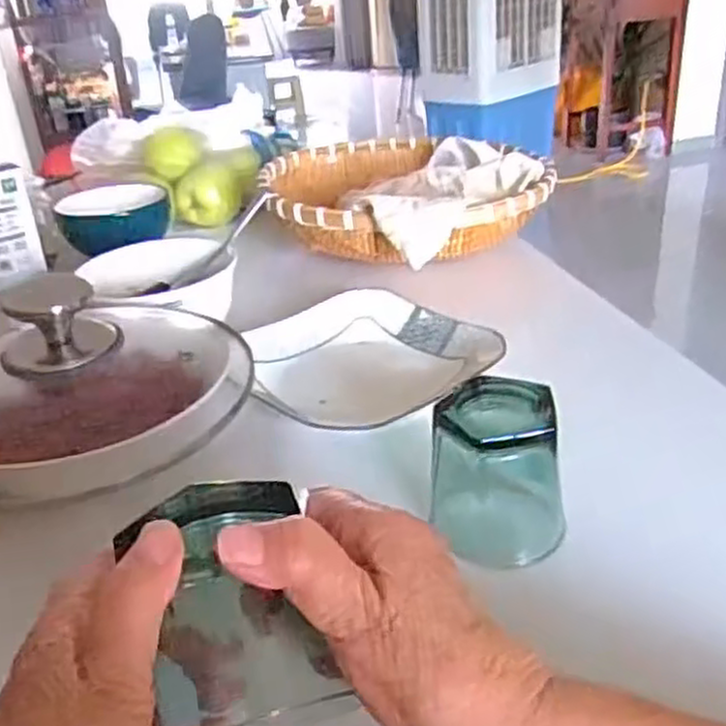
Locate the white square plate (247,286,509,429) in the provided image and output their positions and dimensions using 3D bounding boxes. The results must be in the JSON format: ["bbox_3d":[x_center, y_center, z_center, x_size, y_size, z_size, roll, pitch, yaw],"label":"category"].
[{"bbox_3d":[0.001,-0.003,0.602,0.161,0.033,0.157,-20,33,-27],"label":"white square plate"}]

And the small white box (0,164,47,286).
[{"bbox_3d":[-0.354,-0.138,0.763,0.056,0.107,0.018,-19,32,-25],"label":"small white box"}]

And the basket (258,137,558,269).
[{"bbox_3d":[0.024,-0.184,0.840,0.254,0.064,0.332,-19,32,-25],"label":"basket"}]

